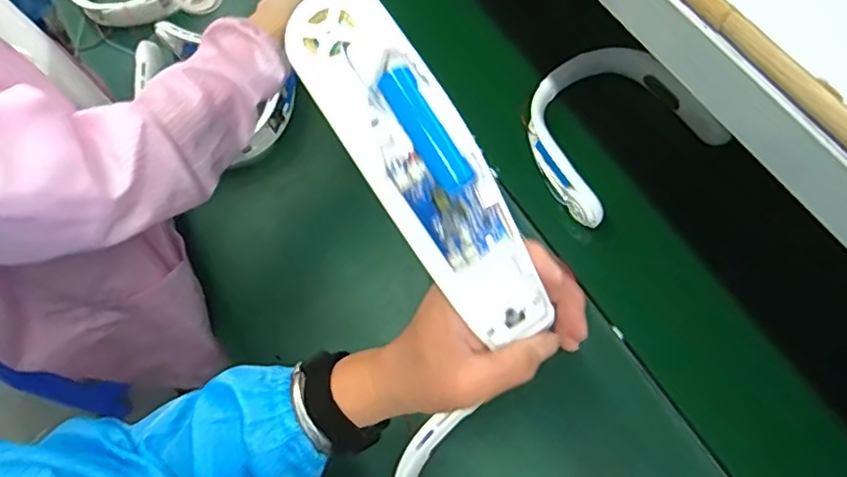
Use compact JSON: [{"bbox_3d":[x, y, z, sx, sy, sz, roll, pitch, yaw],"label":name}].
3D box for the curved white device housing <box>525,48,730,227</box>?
[{"bbox_3d":[0.241,-0.146,0.782,0.219,0.044,0.201,-35,70,5],"label":"curved white device housing"}]

